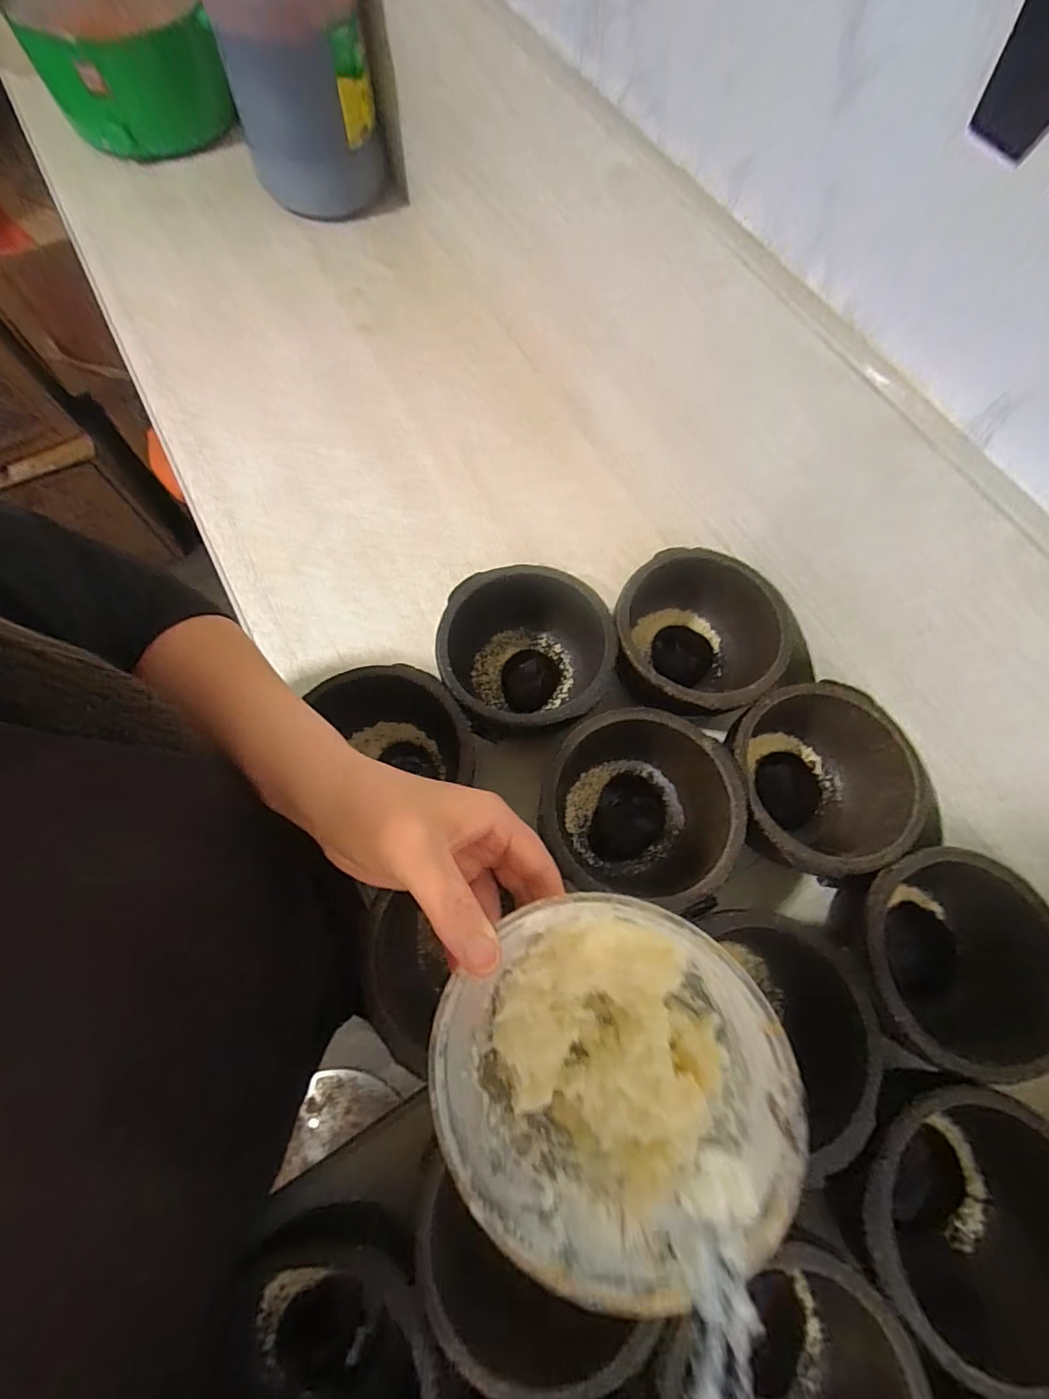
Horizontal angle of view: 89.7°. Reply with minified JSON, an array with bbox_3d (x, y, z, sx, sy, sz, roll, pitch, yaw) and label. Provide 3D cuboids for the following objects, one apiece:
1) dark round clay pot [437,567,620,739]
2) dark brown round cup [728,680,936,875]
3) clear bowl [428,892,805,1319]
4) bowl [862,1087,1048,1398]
[{"bbox_3d":[0.006,-0.033,0.469,0.129,0.087,0.140,1,69,-2],"label":"dark round clay pot"},{"bbox_3d":[0.239,0.069,0.441,0.150,0.085,0.140,1,69,-2],"label":"dark brown round cup"},{"bbox_3d":[0.032,0.160,0.226,0.134,0.079,0.133,1,69,-2],"label":"clear bowl"},{"bbox_3d":[0.276,0.325,0.340,0.140,0.080,0.140,1,69,-2],"label":"bowl"}]

